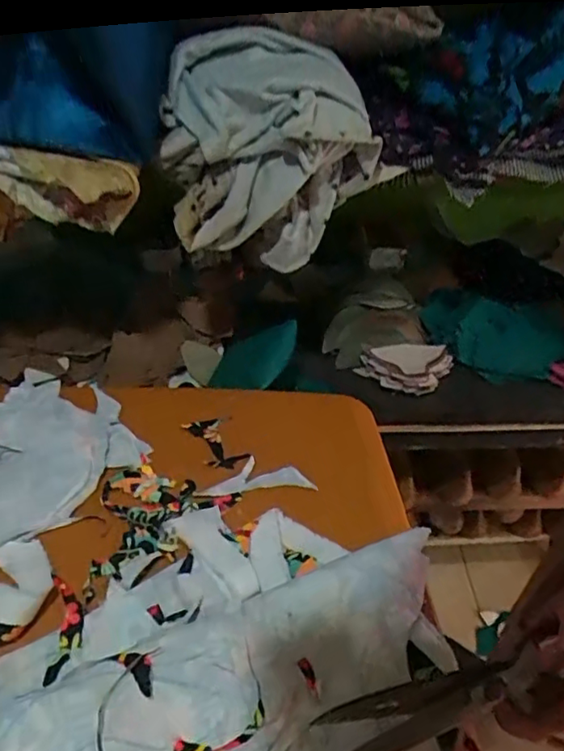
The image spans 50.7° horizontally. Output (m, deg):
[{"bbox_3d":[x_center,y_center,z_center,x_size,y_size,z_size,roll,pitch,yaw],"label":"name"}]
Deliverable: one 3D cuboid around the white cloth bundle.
[{"bbox_3d":[-0.006,-0.210,0.547,0.196,0.166,0.108,-1,39,-6],"label":"white cloth bundle"}]

